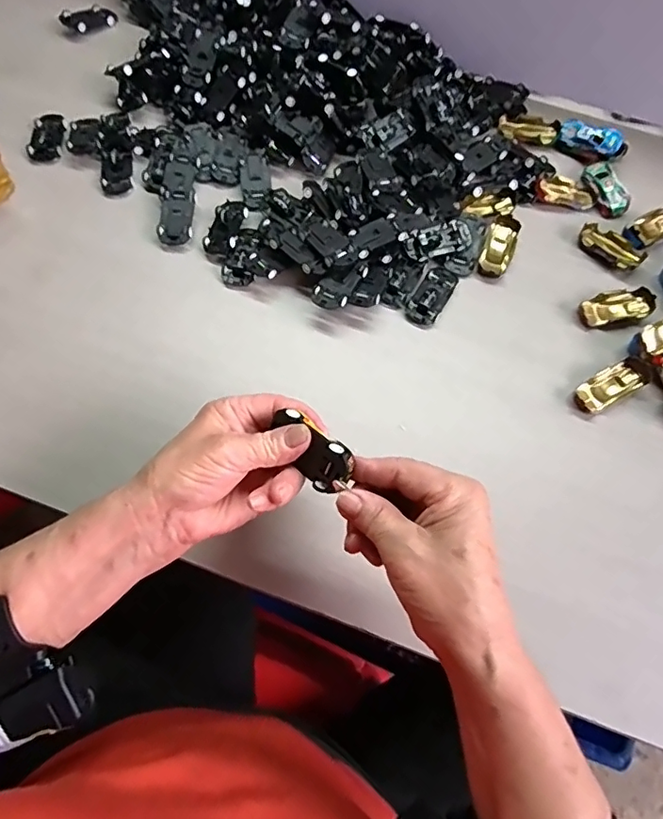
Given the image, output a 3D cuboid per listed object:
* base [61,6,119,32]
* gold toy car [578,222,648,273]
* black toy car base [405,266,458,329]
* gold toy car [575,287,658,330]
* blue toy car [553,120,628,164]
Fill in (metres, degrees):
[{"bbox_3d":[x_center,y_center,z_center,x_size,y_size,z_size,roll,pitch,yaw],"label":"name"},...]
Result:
[{"bbox_3d":[-0.284,-0.462,0.617,0.062,0.015,0.029,-36,73,-31],"label":"base"},{"bbox_3d":[0.271,-0.159,0.507,0.028,0.014,0.063,-40,74,-16],"label":"gold toy car"},{"bbox_3d":[0.093,-0.106,0.478,0.030,0.009,0.068,29,70,10],"label":"black toy car base"},{"bbox_3d":[0.265,-0.095,0.487,0.064,0.016,0.035,-4,68,-3],"label":"gold toy car"},{"bbox_3d":[0.273,-0.281,0.549,0.070,0.021,0.026,24,70,8],"label":"blue toy car"}]

